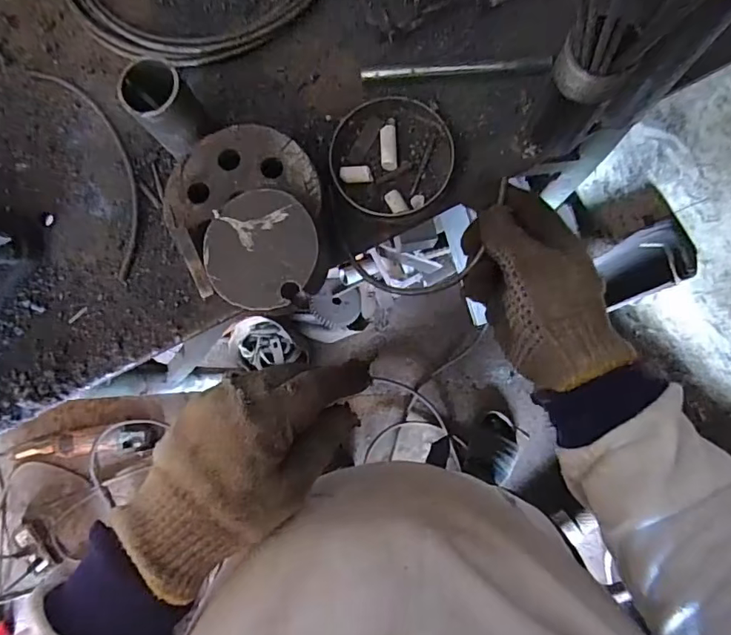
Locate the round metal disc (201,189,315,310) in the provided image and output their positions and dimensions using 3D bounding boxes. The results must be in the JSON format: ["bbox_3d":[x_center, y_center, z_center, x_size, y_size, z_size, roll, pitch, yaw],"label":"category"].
[{"bbox_3d":[-0.063,-0.042,0.300,0.067,0.004,0.070,0,84,4],"label":"round metal disc"}]

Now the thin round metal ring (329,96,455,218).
[{"bbox_3d":[0.020,-0.120,0.371,0.089,0.014,0.088,0,84,4],"label":"thin round metal ring"}]

